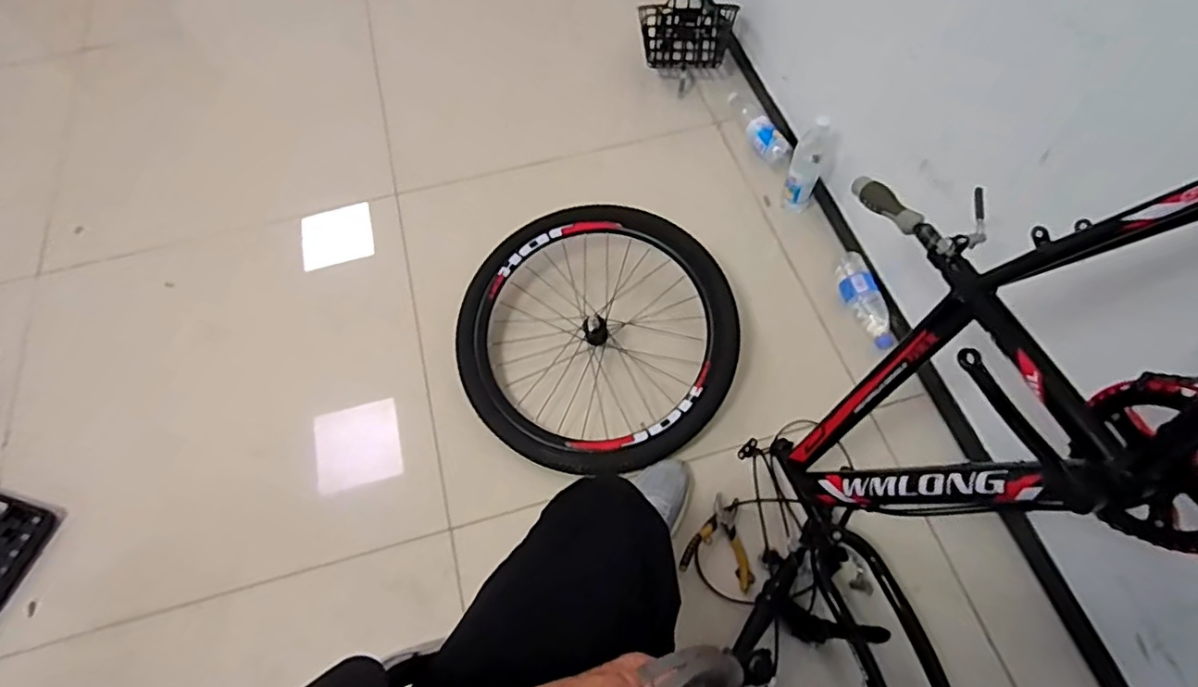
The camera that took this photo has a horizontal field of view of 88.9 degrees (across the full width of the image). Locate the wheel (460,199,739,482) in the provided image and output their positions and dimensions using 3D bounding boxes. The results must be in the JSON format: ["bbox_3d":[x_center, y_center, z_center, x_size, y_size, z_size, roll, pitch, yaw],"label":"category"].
[{"bbox_3d":[-0.003,-0.024,1.160,0.528,0.117,0.514,-1,62,1],"label":"wheel"}]

